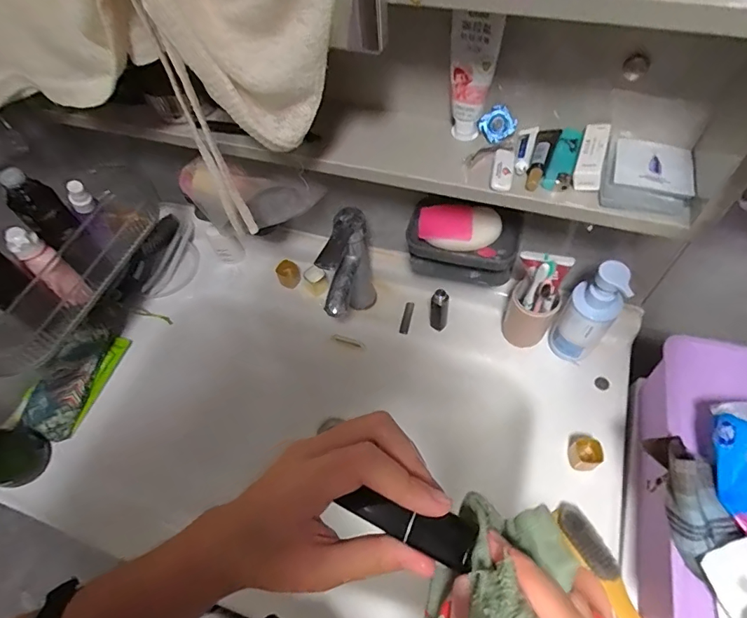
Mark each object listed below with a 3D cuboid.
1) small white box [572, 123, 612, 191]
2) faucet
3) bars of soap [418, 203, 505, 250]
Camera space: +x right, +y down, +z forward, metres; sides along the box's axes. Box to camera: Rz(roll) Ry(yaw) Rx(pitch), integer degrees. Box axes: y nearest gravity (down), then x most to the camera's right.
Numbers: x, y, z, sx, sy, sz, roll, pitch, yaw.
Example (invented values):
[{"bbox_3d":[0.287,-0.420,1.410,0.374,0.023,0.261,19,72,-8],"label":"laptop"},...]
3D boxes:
[{"bbox_3d":[0.194,-0.136,0.411,0.023,0.022,0.062,14,60,13],"label":"small white box"},{"bbox_3d":[-0.033,-0.031,0.618,0.044,0.179,0.119,8,59,9],"label":"faucet"},{"bbox_3d":[0.099,-0.094,0.527,0.091,0.020,0.051,3,58,6],"label":"bars of soap"}]

